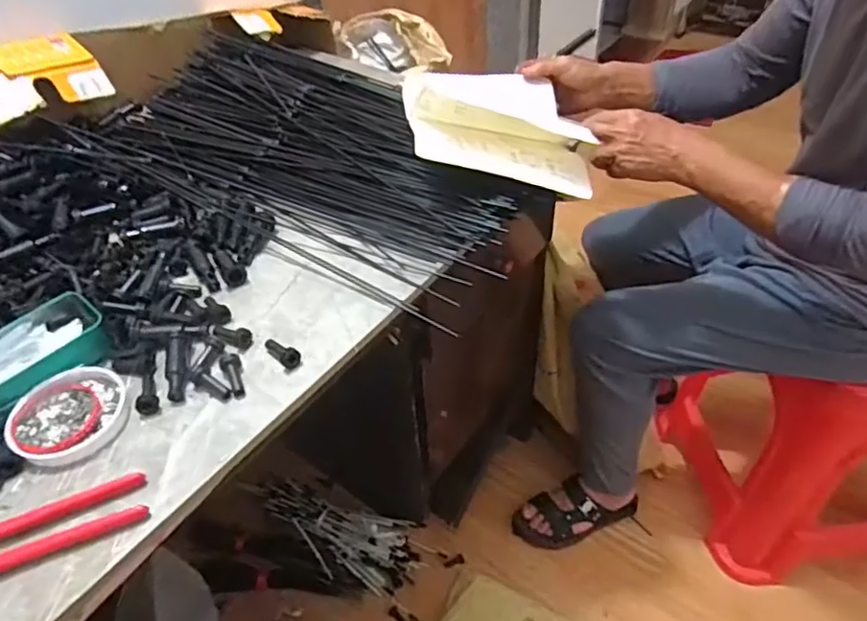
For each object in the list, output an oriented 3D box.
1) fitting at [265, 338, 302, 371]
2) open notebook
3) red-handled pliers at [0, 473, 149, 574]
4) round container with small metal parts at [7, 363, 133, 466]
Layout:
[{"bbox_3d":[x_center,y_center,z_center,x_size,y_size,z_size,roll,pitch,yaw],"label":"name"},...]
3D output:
[{"bbox_3d":[-0.134,0.037,0.544,0.038,0.015,0.014,32,55,31],"label":"fitting"},{"bbox_3d":[0.086,-0.227,0.742,0.204,0.045,0.280,17,38,-3],"label":"open notebook"},{"bbox_3d":[-0.304,0.164,0.424,0.197,0.016,0.044,-20,46,-15],"label":"red-handled pliers"},{"bbox_3d":[-0.299,0.084,0.502,0.091,0.014,0.085,28,53,29],"label":"round container with small metal parts"}]

